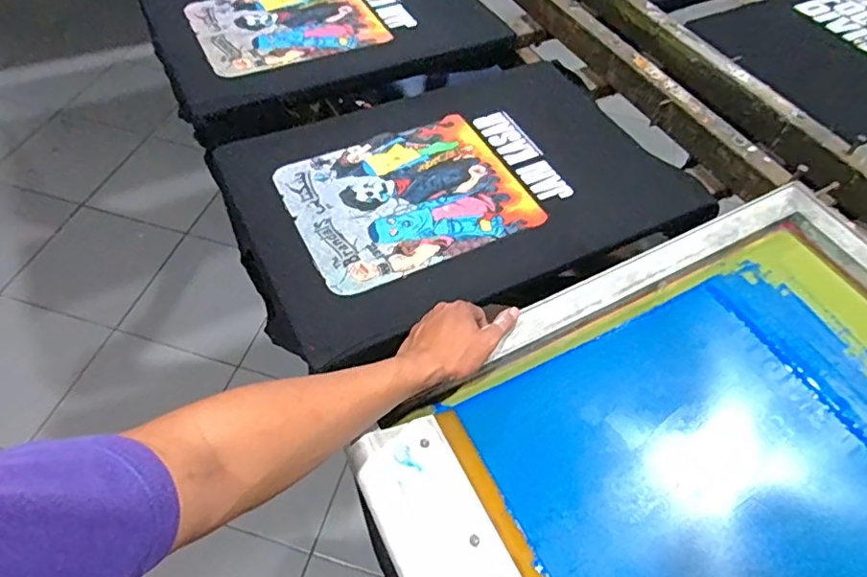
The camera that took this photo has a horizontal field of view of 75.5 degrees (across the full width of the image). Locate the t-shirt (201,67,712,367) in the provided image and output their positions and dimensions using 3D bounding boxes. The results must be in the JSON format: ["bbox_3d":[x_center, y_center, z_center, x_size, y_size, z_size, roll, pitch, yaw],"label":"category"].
[{"bbox_3d":[0.049,-0.148,0.850,0.664,0.082,0.425,-21,59,-19],"label":"t-shirt"}]

